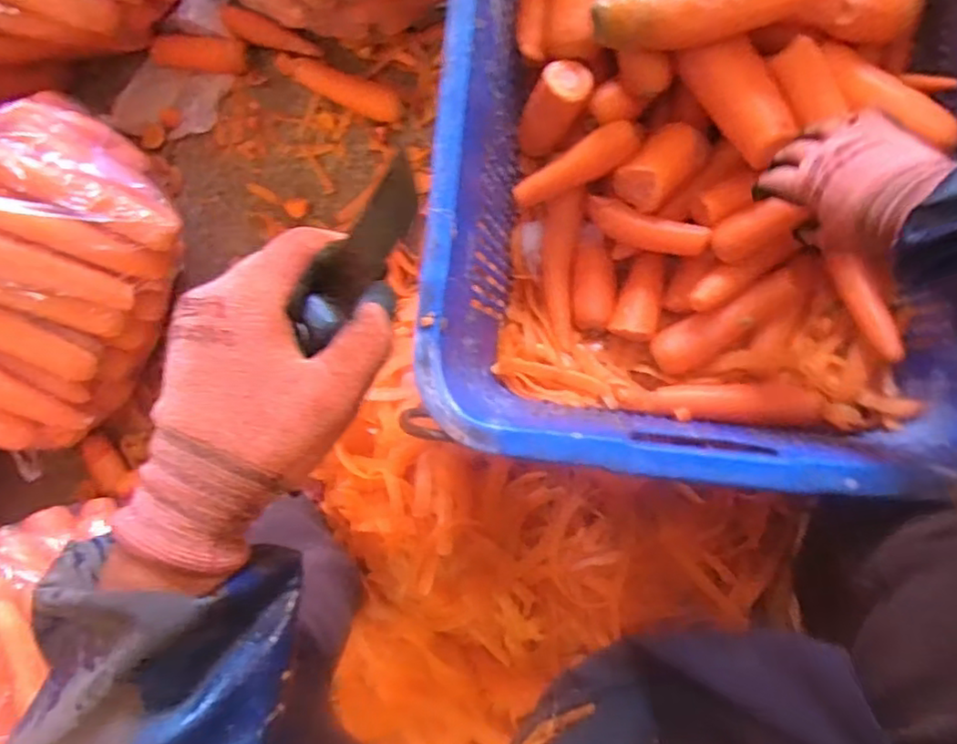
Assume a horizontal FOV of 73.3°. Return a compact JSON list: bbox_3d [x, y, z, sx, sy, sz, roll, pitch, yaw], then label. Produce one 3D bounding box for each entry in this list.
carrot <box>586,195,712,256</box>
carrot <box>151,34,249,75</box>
[{"bbox_3d":[0.159,-0.137,0.616,0.118,0.021,0.031,20,93,9],"label":"carrot"},{"bbox_3d":[-0.337,-0.385,0.775,0.110,0.031,0.038,2,90,-3],"label":"carrot"}]

